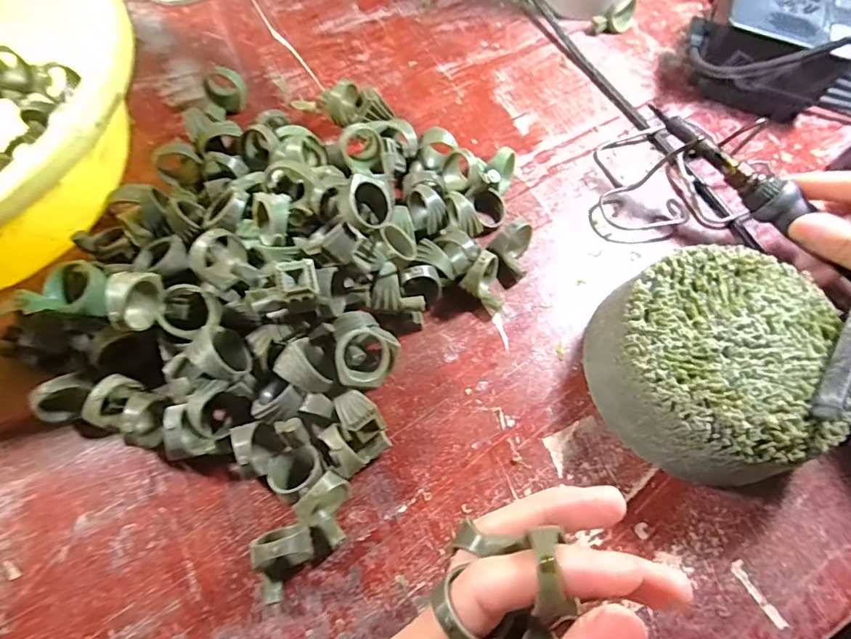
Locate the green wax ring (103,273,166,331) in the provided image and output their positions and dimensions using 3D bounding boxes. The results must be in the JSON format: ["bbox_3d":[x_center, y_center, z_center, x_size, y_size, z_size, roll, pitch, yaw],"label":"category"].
[{"bbox_3d":[-0.122,-0.008,0.194,0.012,0.024,0.027,10,67,2],"label":"green wax ring"}]

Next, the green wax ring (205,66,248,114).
[{"bbox_3d":[-0.123,-0.141,0.286,0.024,0.024,0.014,8,67,0],"label":"green wax ring"}]

